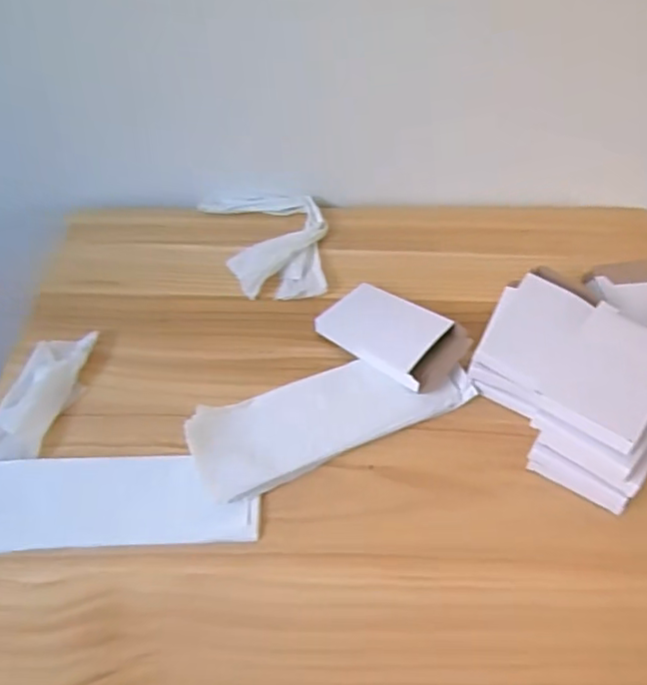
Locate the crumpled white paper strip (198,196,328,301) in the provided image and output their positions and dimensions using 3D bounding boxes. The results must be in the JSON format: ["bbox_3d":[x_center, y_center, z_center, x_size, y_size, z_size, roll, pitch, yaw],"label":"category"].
[{"bbox_3d":[-0.073,-0.131,0.744,0.152,0.021,0.191,-6,51,-4],"label":"crumpled white paper strip"}]

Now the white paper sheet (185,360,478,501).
[{"bbox_3d":[0.009,0.066,0.576,0.271,0.031,0.084,-19,53,-15],"label":"white paper sheet"}]

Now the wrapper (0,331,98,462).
[{"bbox_3d":[-0.290,0.060,0.591,0.067,0.016,0.182,12,51,10],"label":"wrapper"}]

